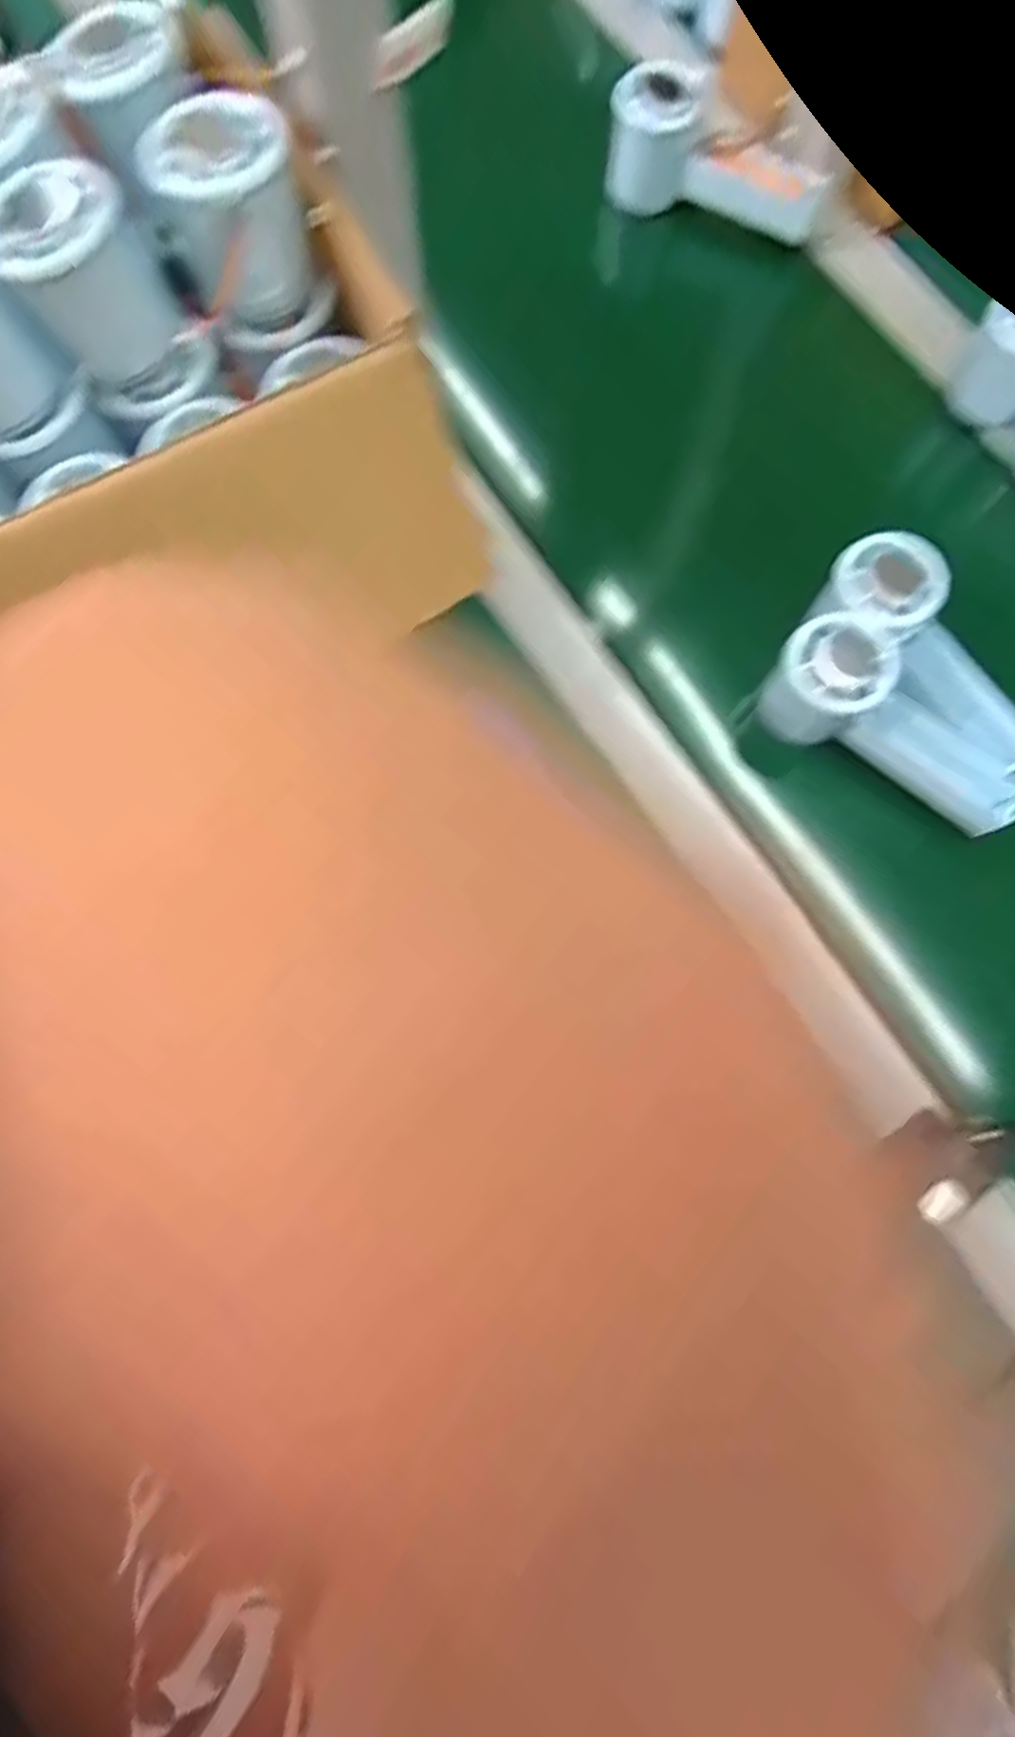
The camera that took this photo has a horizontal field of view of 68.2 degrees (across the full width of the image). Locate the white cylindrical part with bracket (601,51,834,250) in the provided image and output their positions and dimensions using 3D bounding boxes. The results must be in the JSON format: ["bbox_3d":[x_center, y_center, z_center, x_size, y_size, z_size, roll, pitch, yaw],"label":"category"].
[{"bbox_3d":[0.146,-0.485,0.518,0.147,0.073,0.037,26,77,7],"label":"white cylindrical part with bracket"}]

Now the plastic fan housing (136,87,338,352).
[{"bbox_3d":[-0.119,-0.286,0.334,0.055,0.067,0.054,-33,78,-8],"label":"plastic fan housing"}]

